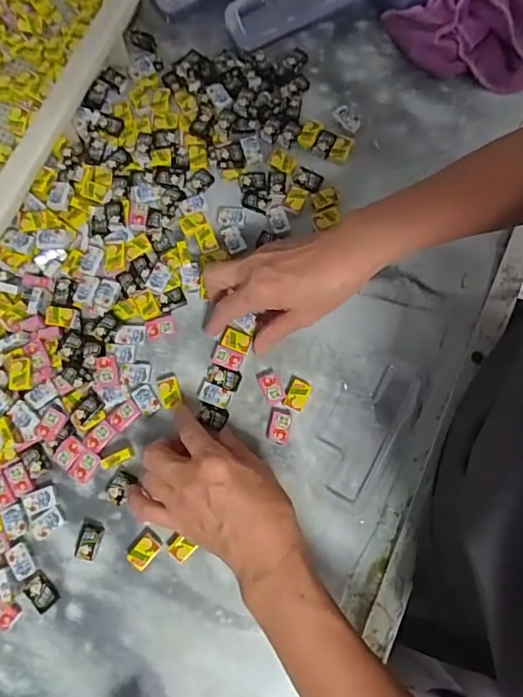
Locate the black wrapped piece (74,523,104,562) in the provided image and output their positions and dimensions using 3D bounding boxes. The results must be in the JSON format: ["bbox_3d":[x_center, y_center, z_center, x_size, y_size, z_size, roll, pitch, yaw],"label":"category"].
[{"bbox_3d":[-0.142,0.159,0.399,0.020,0.009,0.026,11,77,4],"label":"black wrapped piece"}]

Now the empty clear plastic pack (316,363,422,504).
[{"bbox_3d":[0.089,0.065,0.420,0.060,0.009,0.123,34,80,9],"label":"empty clear plastic pack"}]

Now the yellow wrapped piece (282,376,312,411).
[{"bbox_3d":[0.031,0.040,0.426,0.020,0.007,0.028,26,79,7],"label":"yellow wrapped piece"}]

